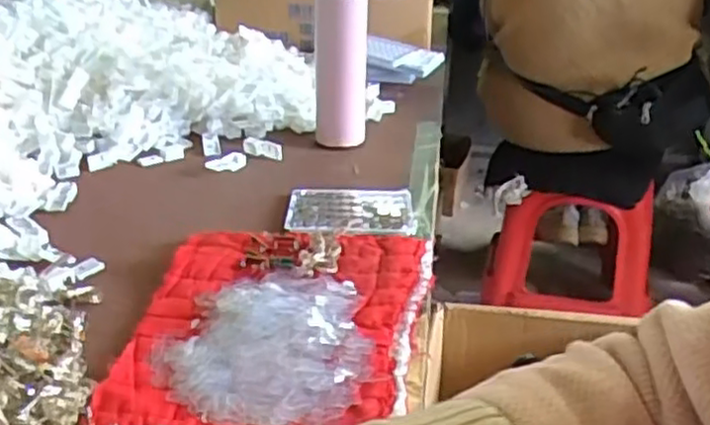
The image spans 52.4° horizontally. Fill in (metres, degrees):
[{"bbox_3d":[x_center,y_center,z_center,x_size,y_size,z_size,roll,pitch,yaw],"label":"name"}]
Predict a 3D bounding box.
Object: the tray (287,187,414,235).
[{"bbox_3d":[-0.005,-0.001,0.758,0.131,0.015,0.099,1,27,-2],"label":"tray"}]

